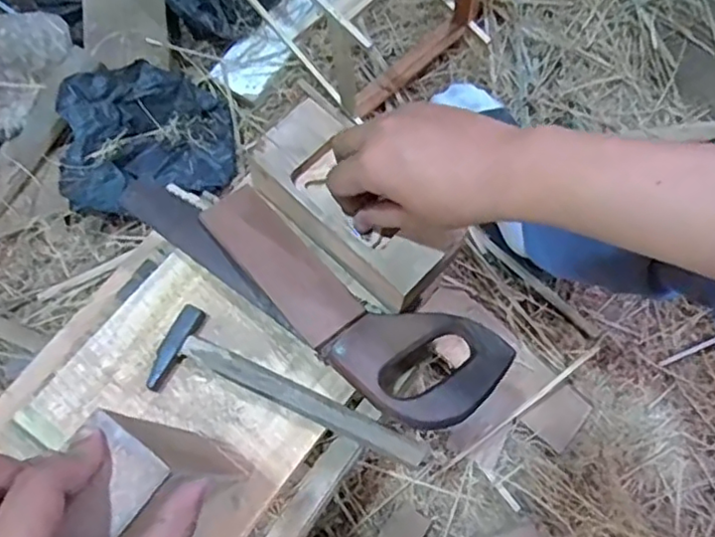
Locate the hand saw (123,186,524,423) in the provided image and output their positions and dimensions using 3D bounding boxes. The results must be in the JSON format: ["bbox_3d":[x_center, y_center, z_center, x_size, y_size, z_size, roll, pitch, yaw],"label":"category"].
[{"bbox_3d":[-0.052,0.028,0.492,0.340,0.030,0.092,23,76,7],"label":"hand saw"}]

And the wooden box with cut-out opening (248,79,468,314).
[{"bbox_3d":[-0.006,-0.049,0.498,0.082,0.055,0.177,-40,79,-10],"label":"wooden box with cut-out opening"}]

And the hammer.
[{"bbox_3d":[-0.050,0.098,0.478,0.214,0.019,0.062,21,74,10],"label":"hammer"}]

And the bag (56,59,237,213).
[{"bbox_3d":[-0.287,-0.172,0.835,0.232,0.081,0.194,-24,73,-4],"label":"bag"}]

